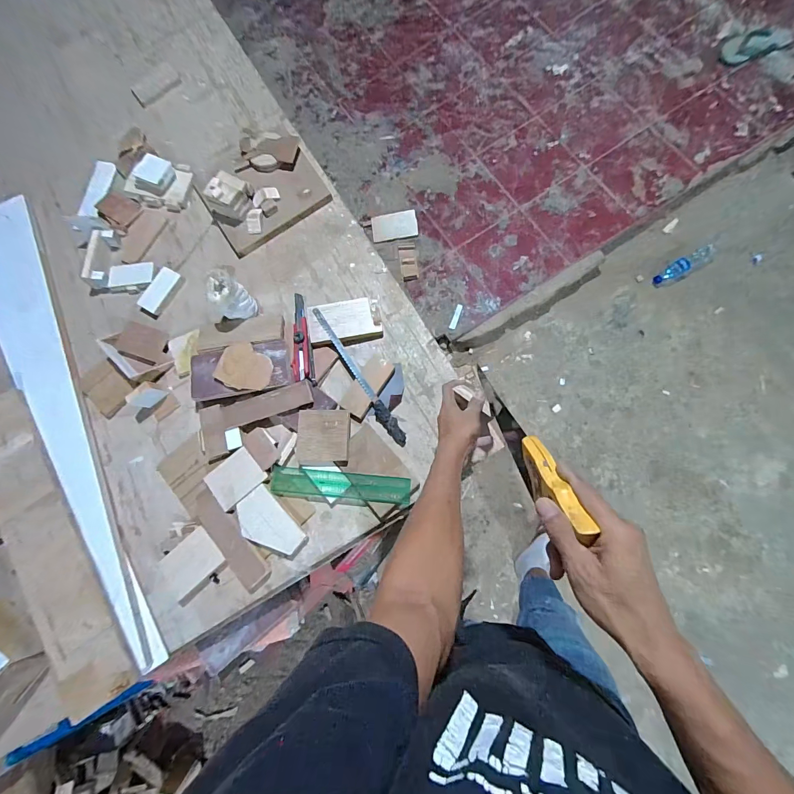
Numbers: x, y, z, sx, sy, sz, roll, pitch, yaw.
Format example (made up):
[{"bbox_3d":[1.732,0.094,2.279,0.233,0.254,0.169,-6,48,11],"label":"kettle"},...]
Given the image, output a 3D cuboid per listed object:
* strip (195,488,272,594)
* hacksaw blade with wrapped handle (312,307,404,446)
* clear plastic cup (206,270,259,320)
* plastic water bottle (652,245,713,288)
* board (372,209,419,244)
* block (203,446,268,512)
[{"bbox_3d":[-0.302,0.255,0.659,0.059,0.009,0.199,-40,77,-2],"label":"strip"},{"bbox_3d":[-0.079,-0.040,0.708,0.028,0.012,0.316,-35,76,-1],"label":"hacksaw blade with wrapped handle"},{"bbox_3d":[-0.323,-0.191,0.726,0.064,0.106,0.069,-1,78,7],"label":"clear plastic cup"},{"bbox_3d":[1.104,-0.502,1.398,0.250,0.064,0.074,-29,76,0],"label":"plastic water bottle"},{"bbox_3d":[-0.009,-0.677,1.444,0.178,0.011,0.109,-6,78,6],"label":"board"},{"bbox_3d":[-0.302,0.151,0.681,0.097,0.017,0.078,-42,81,-1],"label":"block"}]

